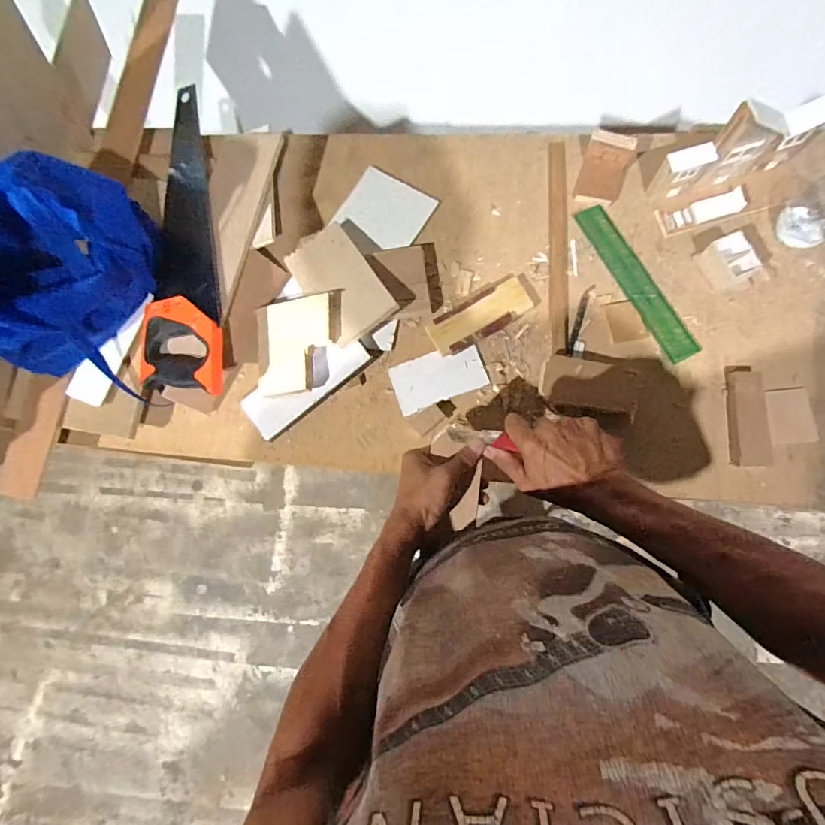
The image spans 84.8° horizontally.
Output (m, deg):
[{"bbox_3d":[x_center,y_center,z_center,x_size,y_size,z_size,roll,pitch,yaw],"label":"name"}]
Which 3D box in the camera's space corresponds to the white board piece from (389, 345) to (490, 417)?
[{"bbox_3d":[0.036,-0.051,0.629,0.126,0.008,0.072,-22,78,3],"label":"white board piece"}]

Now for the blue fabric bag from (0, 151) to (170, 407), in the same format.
[{"bbox_3d":[-0.412,-0.164,0.506,0.106,0.208,0.232,7,81,8],"label":"blue fabric bag"}]

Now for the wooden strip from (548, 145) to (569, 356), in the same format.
[{"bbox_3d":[0.211,-0.245,0.649,0.027,0.008,0.323,1,80,7],"label":"wooden strip"}]

